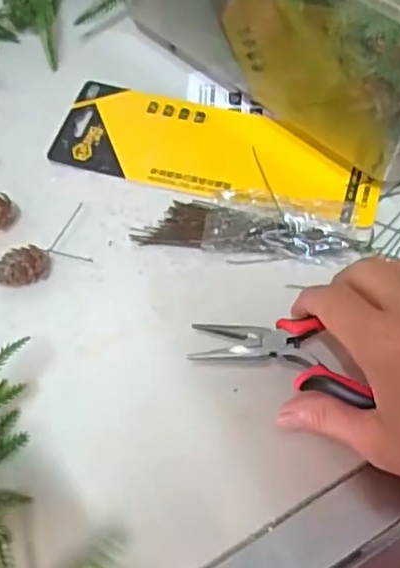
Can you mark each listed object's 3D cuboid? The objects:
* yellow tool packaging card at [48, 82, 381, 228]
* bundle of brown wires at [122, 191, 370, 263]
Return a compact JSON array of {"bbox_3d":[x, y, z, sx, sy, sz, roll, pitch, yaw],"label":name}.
[{"bbox_3d":[0.011,-0.093,0.413,0.218,0.011,0.081,17,64,13],"label":"yellow tool packaging card"},{"bbox_3d":[0.030,-0.038,0.379,0.137,0.013,0.041,8,62,8],"label":"bundle of brown wires"}]

